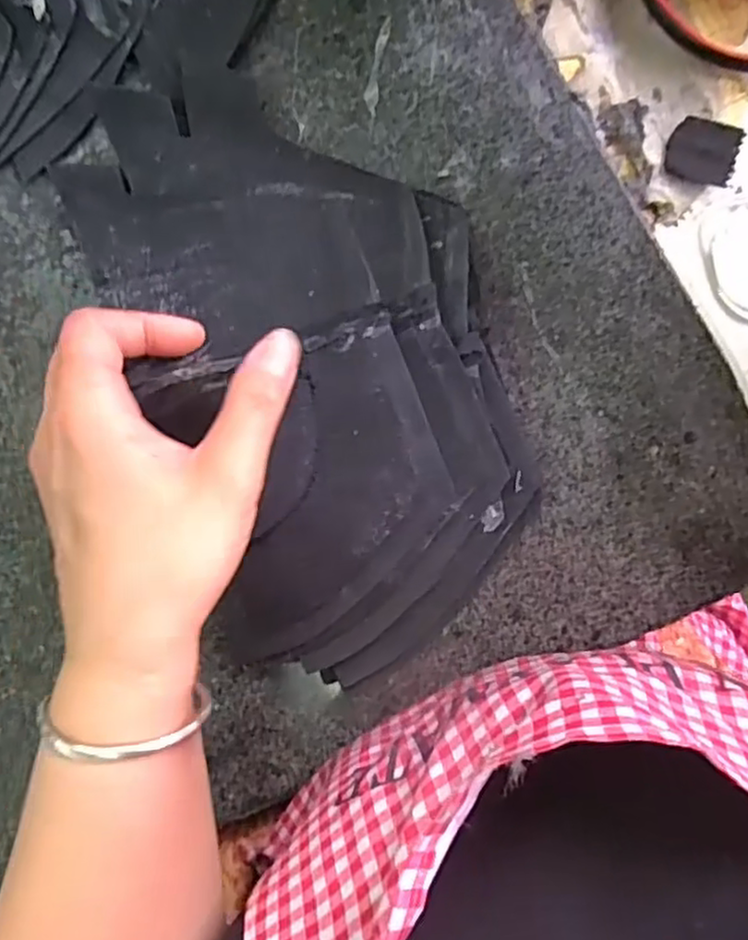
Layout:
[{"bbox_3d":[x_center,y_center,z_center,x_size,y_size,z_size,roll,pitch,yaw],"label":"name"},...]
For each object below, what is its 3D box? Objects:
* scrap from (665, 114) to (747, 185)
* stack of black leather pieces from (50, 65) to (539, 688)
[{"bbox_3d":[0.151,-0.147,0.317,0.030,0.004,0.028,17,96,5],"label":"scrap"},{"bbox_3d":[-0.034,-0.044,0.291,0.161,0.060,0.268,-17,92,8],"label":"stack of black leather pieces"}]

